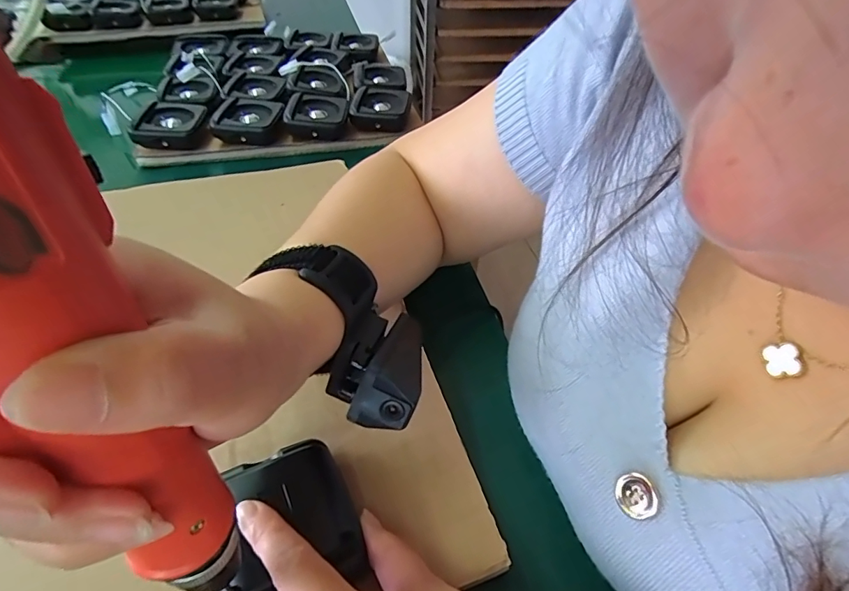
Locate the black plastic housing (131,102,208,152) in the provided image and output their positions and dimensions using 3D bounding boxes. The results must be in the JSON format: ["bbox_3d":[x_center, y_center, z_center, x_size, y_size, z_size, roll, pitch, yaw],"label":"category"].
[{"bbox_3d":[-0.271,-0.183,0.501,0.067,0.025,0.069,-7,45,-10],"label":"black plastic housing"}]

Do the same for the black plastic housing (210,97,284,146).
[{"bbox_3d":[-0.191,-0.195,0.515,0.067,0.027,0.071,2,44,-1],"label":"black plastic housing"}]

